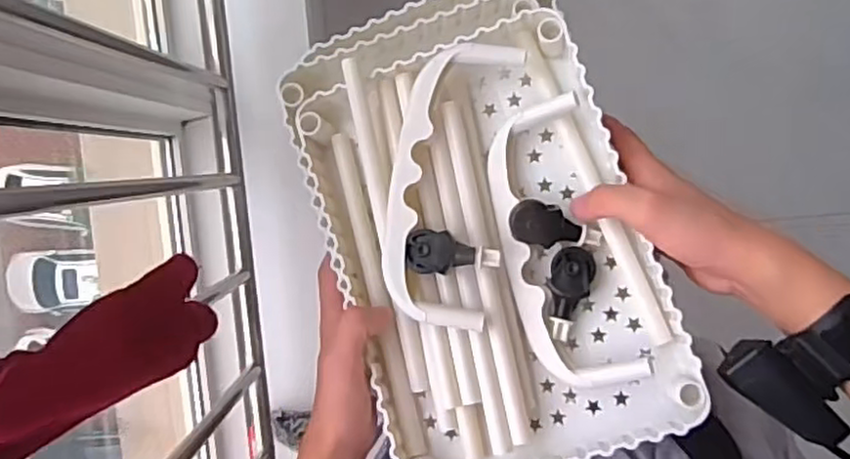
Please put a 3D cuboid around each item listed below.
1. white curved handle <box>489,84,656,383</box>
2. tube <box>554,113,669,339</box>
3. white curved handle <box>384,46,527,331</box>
[{"bbox_3d":[0.087,0.008,0.444,0.068,0.038,0.182,-14,89,8],"label":"white curved handle"},{"bbox_3d":[0.124,-0.002,0.451,0.013,0.019,0.160,-23,88,7],"label":"tube"},{"bbox_3d":[0.014,-0.032,0.447,0.073,0.028,0.182,9,92,8],"label":"white curved handle"}]

